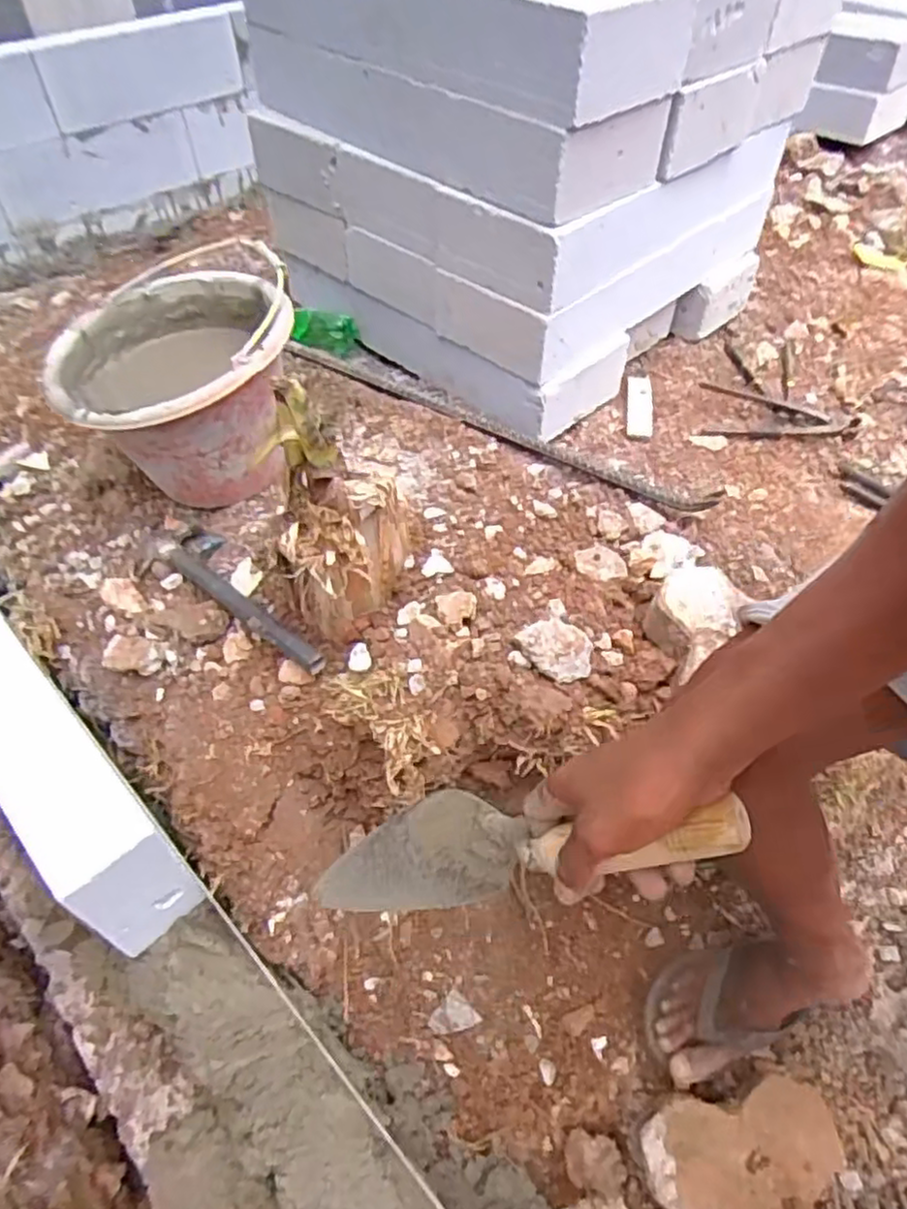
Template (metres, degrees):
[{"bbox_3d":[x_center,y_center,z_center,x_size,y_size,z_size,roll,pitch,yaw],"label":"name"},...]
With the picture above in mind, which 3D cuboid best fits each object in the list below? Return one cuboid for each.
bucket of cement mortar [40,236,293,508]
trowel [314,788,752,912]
[{"bbox_3d":[-0.324,-0.255,0.871,0.268,0.188,0.260,-14,50,-10],"label":"bucket of cement mortar"},{"bbox_3d":[0.048,0.166,0.477,0.299,0.074,0.066,-21,39,33],"label":"trowel"}]

